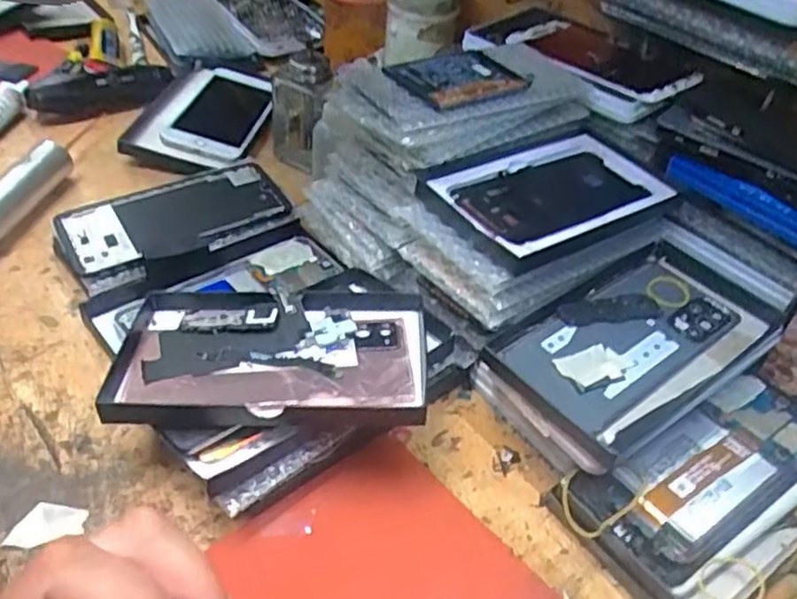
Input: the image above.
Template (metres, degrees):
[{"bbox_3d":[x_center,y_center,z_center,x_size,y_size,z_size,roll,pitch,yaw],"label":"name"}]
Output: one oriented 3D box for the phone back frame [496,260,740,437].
[{"bbox_3d":[0.143,0.023,0.430,0.153,0.005,0.076,-29,56,-28],"label":"phone back frame"}]

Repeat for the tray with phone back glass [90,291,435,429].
[{"bbox_3d":[-0.073,0.033,0.412,0.177,0.021,0.110,3,42,-4],"label":"tray with phone back glass"}]

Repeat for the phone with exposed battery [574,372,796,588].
[{"bbox_3d":[0.184,0.097,0.395,0.155,0.011,0.072,-21,53,-23],"label":"phone with exposed battery"}]

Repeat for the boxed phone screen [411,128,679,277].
[{"bbox_3d":[0.109,-0.072,0.467,0.175,0.019,0.095,-21,56,-31],"label":"boxed phone screen"}]

